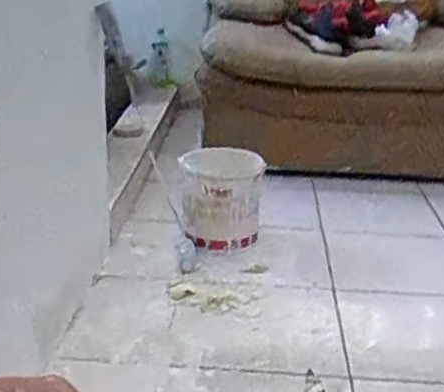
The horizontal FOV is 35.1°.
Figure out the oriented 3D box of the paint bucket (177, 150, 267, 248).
[{"bbox_3d":[-0.001,-0.002,1.613,0.189,0.213,0.211,11,20,13],"label":"paint bucket"}]

